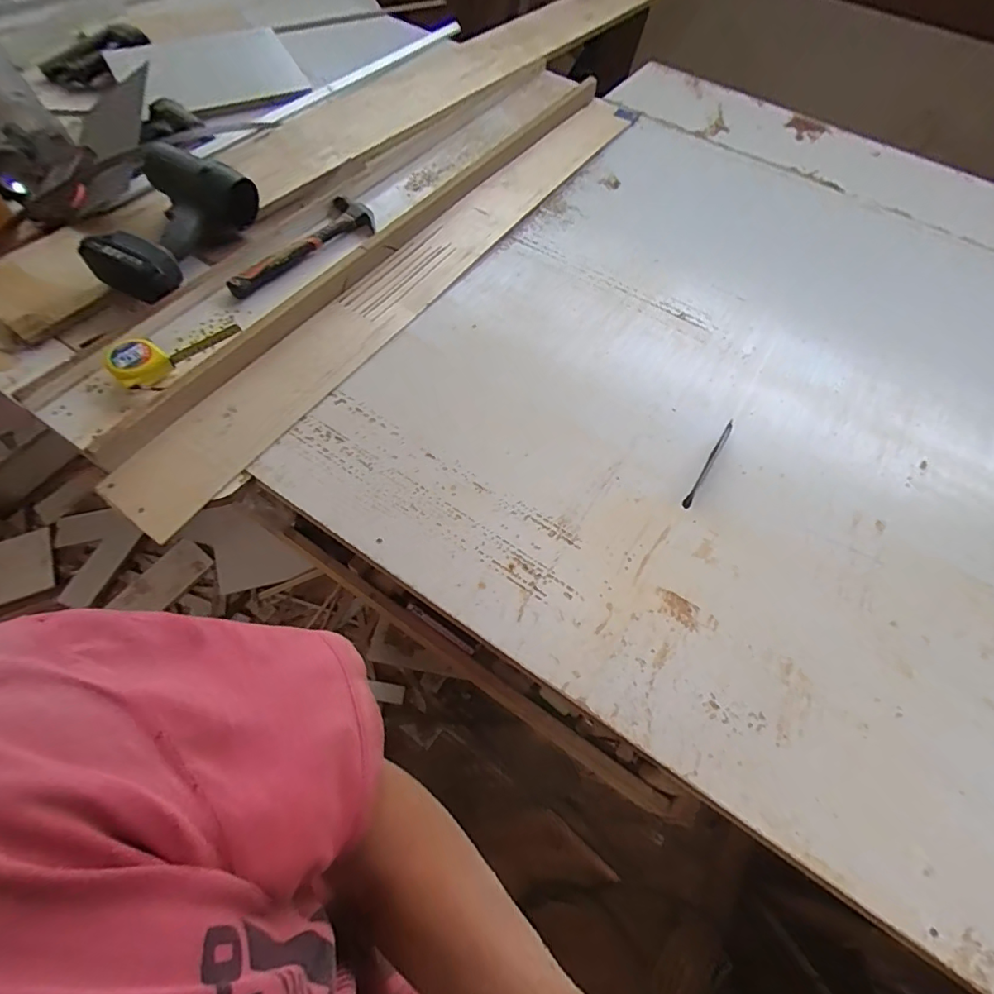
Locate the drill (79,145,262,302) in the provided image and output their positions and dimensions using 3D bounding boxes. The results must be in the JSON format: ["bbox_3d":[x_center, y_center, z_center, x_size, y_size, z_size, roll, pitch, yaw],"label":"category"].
[{"bbox_3d":[-0.508,-0.422,0.775,0.145,0.096,0.264,19,63,6],"label":"drill"}]

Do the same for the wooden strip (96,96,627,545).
[{"bbox_3d":[-0.102,-0.421,0.859,0.124,0.017,1.228,31,65,12],"label":"wooden strip"}]

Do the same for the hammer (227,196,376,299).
[{"bbox_3d":[-0.305,-0.399,0.819,0.091,0.038,0.282,28,64,11],"label":"hammer"}]

